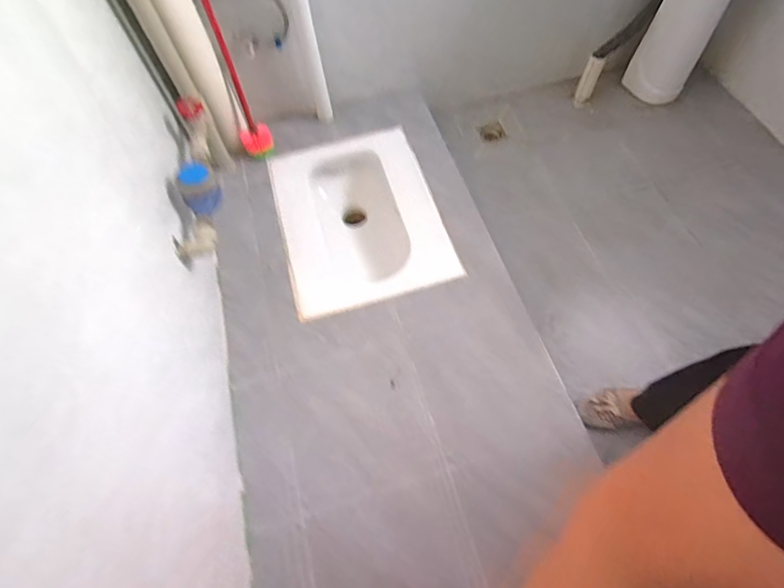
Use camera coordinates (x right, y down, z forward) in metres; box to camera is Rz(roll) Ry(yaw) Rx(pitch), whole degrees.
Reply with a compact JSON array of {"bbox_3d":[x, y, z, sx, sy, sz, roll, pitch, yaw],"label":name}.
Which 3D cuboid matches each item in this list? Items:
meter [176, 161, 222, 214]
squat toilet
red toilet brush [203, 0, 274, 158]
[{"bbox_3d":[-0.428,-0.235,0.955,0.084,0.072,0.106,-29,65,-12],"label":"meter"},{"bbox_3d":[-0.087,-0.202,1.251,0.431,0.185,0.603,-16,63,-5],"label":"squat toilet"},{"bbox_3d":[-0.445,-0.611,1.162,0.095,0.435,0.189,-22,64,-8],"label":"red toilet brush"}]

